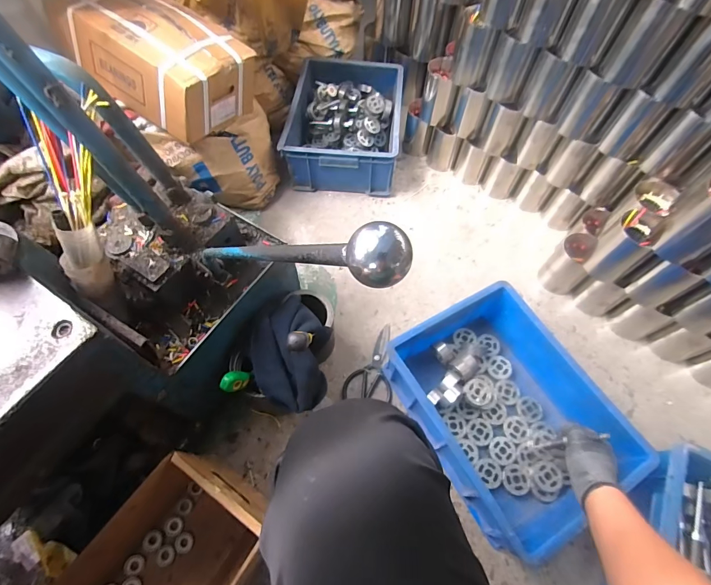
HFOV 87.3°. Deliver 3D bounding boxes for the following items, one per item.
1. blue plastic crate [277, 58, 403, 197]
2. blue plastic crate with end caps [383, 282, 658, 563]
[{"bbox_3d":[-0.021,-0.469,1.070,0.304,0.164,0.410,4,63,3],"label":"blue plastic crate"},{"bbox_3d":[0.280,0.223,0.725,0.294,0.148,0.401,-27,65,-13],"label":"blue plastic crate with end caps"}]

